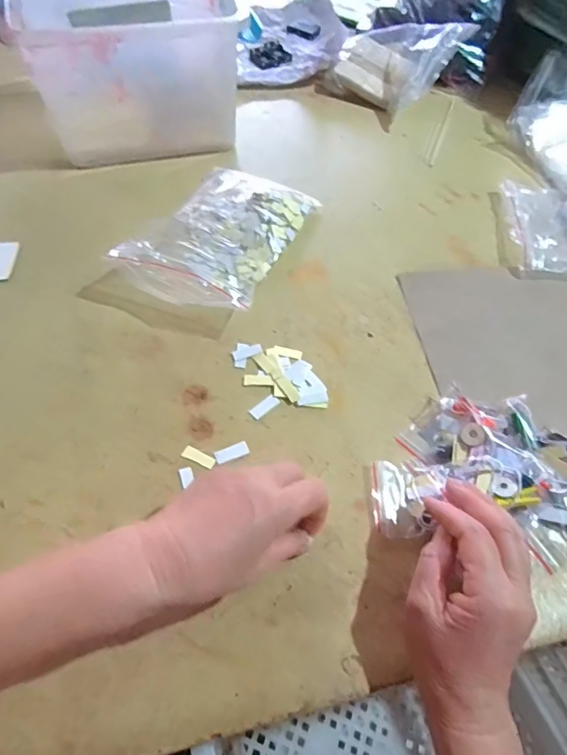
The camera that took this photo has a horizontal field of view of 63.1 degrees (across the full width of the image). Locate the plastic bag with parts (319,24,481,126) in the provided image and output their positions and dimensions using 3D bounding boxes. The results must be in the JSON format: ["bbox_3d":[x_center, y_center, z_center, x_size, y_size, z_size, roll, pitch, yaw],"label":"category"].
[{"bbox_3d":[0.169,-0.491,0.714,0.183,0.098,0.110,38,63,21],"label":"plastic bag with parts"}]

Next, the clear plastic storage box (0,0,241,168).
[{"bbox_3d":[-0.194,-0.402,0.611,0.251,0.176,0.192,-7,57,-7],"label":"clear plastic storage box"}]

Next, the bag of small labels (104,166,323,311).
[{"bbox_3d":[-0.066,-0.163,0.525,0.141,0.050,0.219,23,59,13],"label":"bag of small labels"}]

